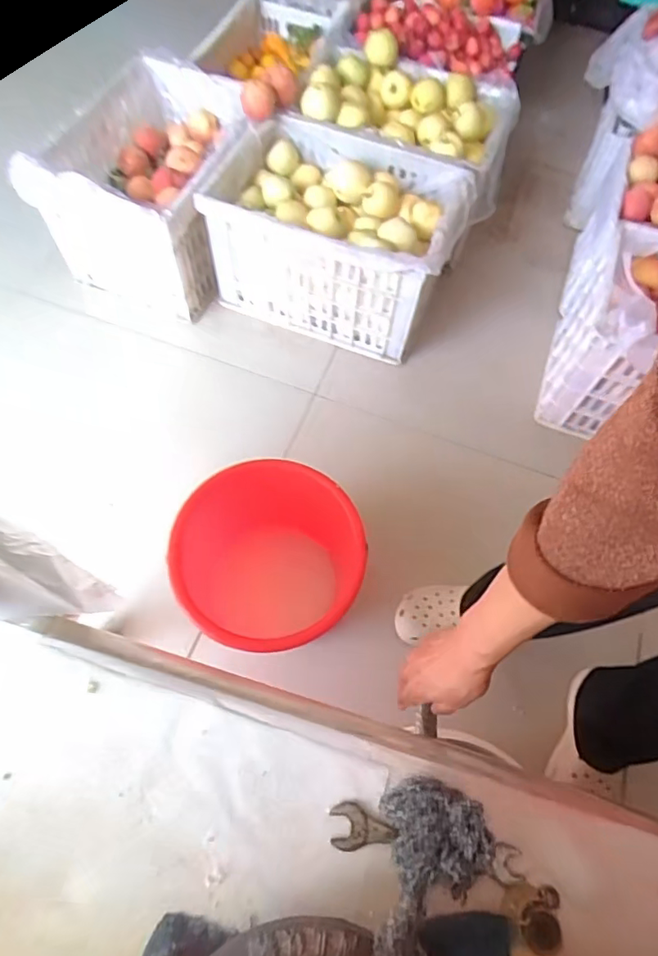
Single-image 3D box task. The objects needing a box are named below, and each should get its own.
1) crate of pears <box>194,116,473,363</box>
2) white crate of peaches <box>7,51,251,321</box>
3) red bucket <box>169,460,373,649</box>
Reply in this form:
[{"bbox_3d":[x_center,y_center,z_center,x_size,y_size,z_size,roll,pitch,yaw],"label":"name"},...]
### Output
[{"bbox_3d":[0.027,-0.549,1.252,0.508,0.291,0.368,21,64,7],"label":"crate of pears"},{"bbox_3d":[-0.404,-0.660,1.279,0.365,0.322,0.472,19,64,6],"label":"white crate of peaches"},{"bbox_3d":[-0.091,0.153,0.960,0.255,0.311,0.330,38,67,15],"label":"red bucket"}]

